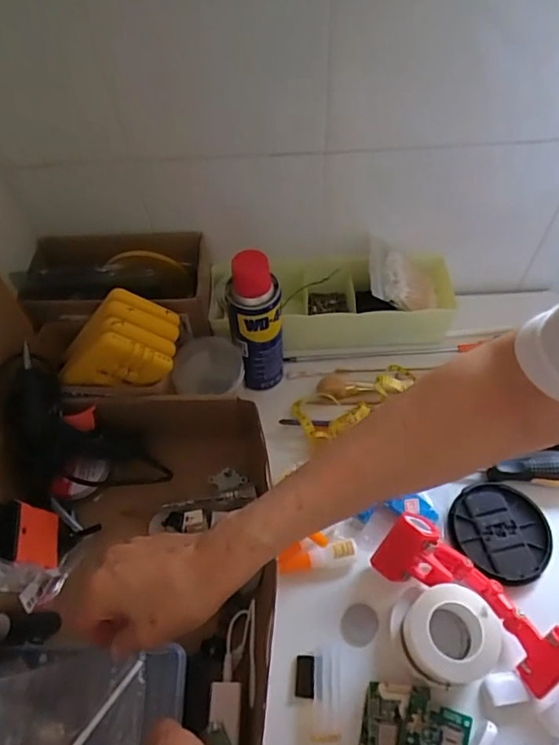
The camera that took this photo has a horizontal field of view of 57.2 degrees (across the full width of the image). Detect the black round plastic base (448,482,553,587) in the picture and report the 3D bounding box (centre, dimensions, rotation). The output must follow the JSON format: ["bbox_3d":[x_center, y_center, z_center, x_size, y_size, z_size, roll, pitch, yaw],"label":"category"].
[{"bbox_3d":[0.200,0.143,0.465,0.087,0.012,0.087,-1,57,2],"label":"black round plastic base"}]

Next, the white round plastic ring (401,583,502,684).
[{"bbox_3d":[0.127,0.201,0.392,0.062,0.055,0.062,-1,57,2],"label":"white round plastic ring"}]

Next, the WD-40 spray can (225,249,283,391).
[{"bbox_3d":[-0.020,-0.043,0.506,0.050,0.166,0.042,-6,57,-2],"label":"WD-40 spray can"}]

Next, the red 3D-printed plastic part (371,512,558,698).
[{"bbox_3d":[0.156,0.181,0.417,0.157,0.047,0.053,34,64,22],"label":"red 3D-printed plastic part"}]

